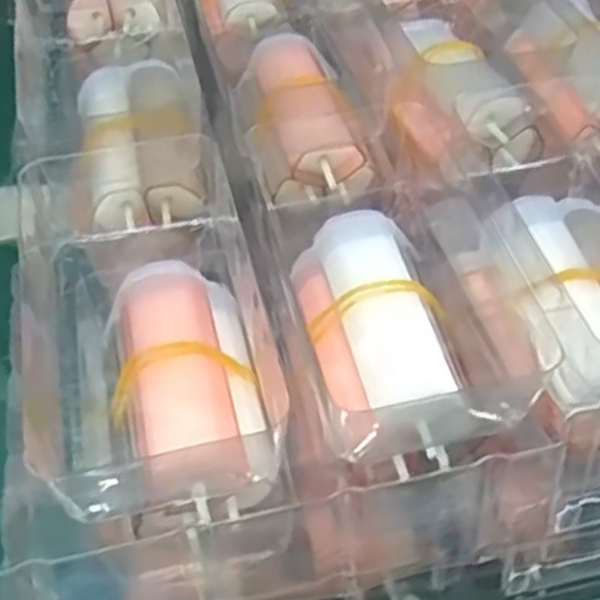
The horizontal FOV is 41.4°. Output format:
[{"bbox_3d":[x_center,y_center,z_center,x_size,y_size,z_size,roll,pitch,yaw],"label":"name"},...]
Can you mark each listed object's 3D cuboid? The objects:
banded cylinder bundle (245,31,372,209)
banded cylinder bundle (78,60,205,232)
[{"bbox_3d":[0.001,-0.060,0.266,0.024,0.029,0.065,-13,50,-9],"label":"banded cylinder bundle"},{"bbox_3d":[-0.051,-0.051,0.253,0.033,0.017,0.059,-10,49,-6],"label":"banded cylinder bundle"}]

